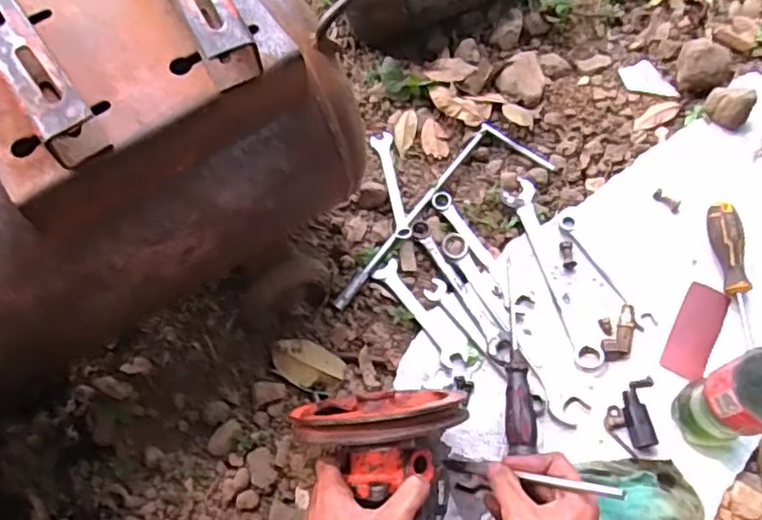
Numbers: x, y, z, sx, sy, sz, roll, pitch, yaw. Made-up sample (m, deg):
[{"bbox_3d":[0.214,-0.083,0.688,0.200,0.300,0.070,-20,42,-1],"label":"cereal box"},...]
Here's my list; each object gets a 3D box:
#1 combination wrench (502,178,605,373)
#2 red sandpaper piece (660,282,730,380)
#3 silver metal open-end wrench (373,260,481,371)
[{"bbox_3d":[0.176,0.010,0.657,0.034,0.006,0.218,-13,67,-4],"label":"combination wrench"},{"bbox_3d":[0.314,0.071,0.633,0.040,0.006,0.100,27,71,13],"label":"red sandpaper piece"},{"bbox_3d":[0.046,0.057,0.647,0.030,0.010,0.142,-36,70,-13],"label":"silver metal open-end wrench"}]

